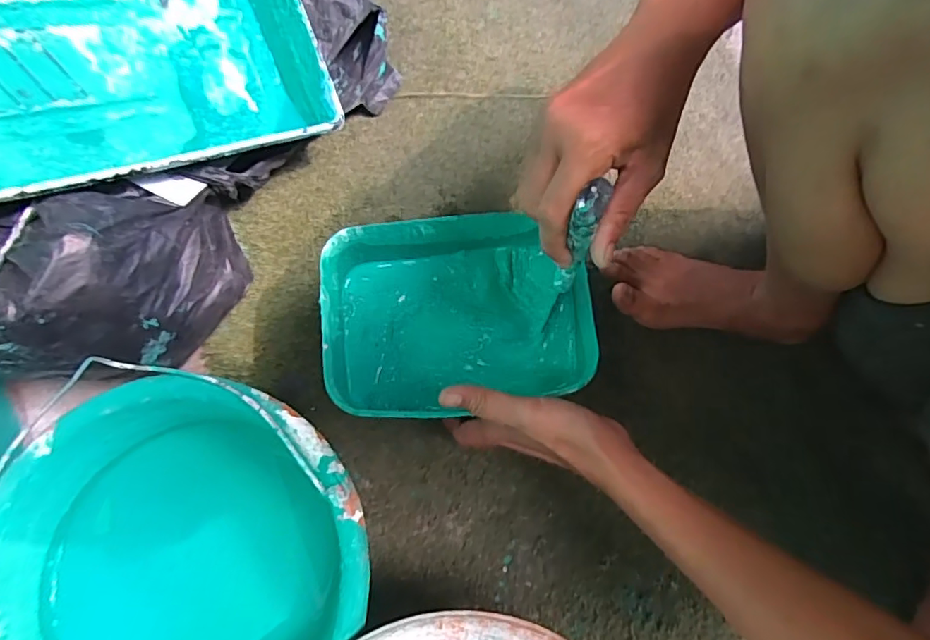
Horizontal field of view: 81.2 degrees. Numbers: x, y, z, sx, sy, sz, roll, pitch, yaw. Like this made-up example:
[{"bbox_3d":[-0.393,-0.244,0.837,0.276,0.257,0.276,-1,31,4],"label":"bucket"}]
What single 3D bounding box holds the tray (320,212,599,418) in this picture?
[{"bbox_3d":[-0.005,-0.004,0.417,0.195,0.062,0.137,-7,74,-4],"label":"tray"}]

